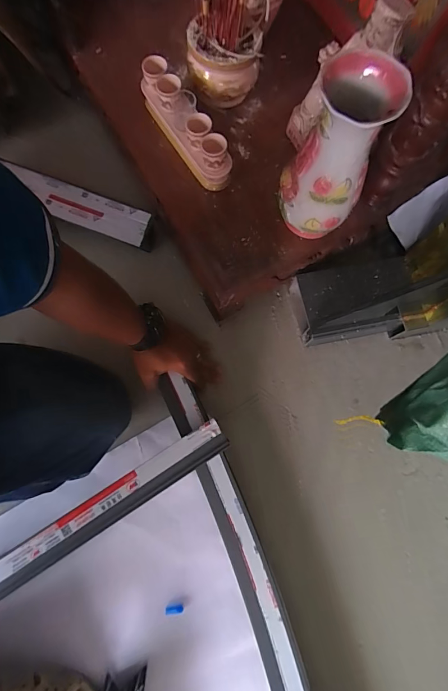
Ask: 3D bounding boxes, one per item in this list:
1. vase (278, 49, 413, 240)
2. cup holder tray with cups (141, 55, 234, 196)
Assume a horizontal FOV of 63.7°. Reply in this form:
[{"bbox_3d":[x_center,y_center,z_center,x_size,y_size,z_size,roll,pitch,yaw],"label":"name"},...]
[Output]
[{"bbox_3d":[0.143,-0.247,0.496,0.104,0.239,0.095,1,75,-2],"label":"vase"},{"bbox_3d":[-0.067,-0.370,0.607,0.050,0.084,0.220,-32,79,-10],"label":"cup holder tray with cups"}]

